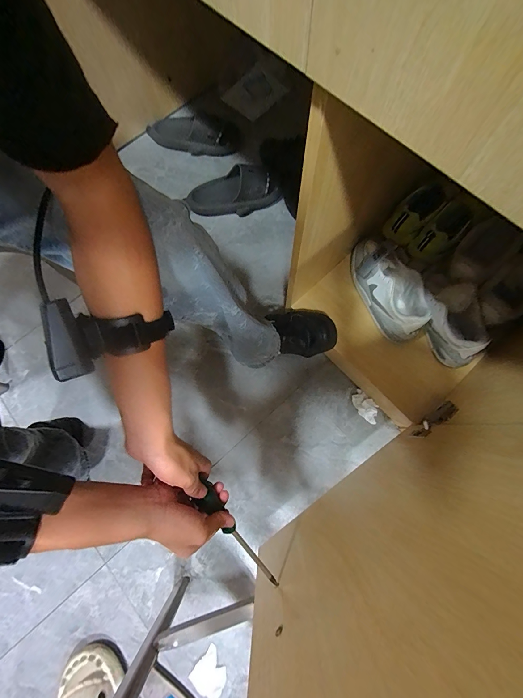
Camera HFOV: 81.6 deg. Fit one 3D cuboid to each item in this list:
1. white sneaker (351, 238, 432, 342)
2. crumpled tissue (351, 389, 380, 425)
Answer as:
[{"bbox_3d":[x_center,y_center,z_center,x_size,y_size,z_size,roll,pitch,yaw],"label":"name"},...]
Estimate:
[{"bbox_3d":[0.277,-0.137,0.673,0.094,0.126,0.243,-26,76,-5],"label":"white sneaker"},{"bbox_3d":[0.257,0.143,0.747,0.082,0.018,0.044,43,79,12],"label":"crumpled tissue"}]

